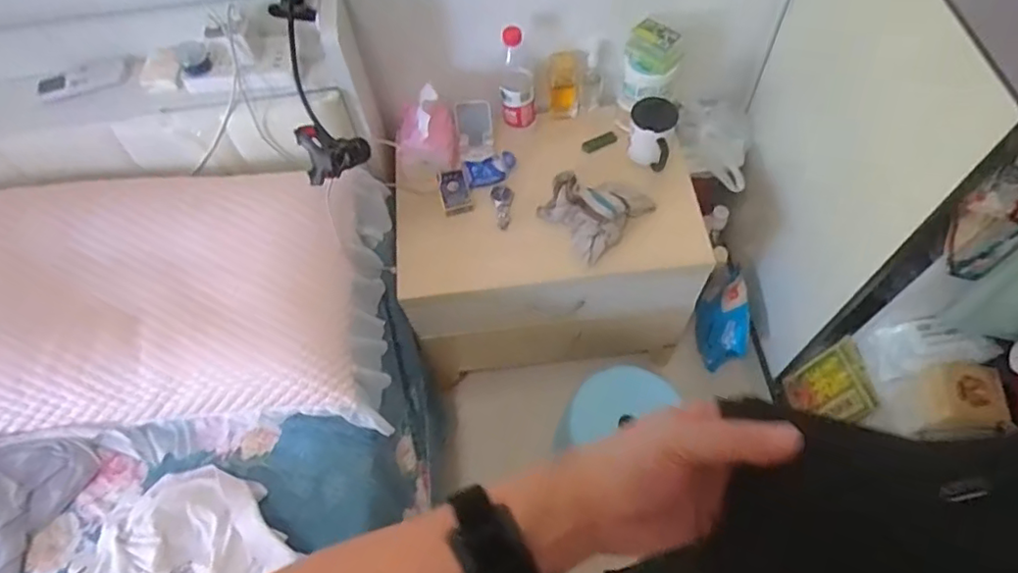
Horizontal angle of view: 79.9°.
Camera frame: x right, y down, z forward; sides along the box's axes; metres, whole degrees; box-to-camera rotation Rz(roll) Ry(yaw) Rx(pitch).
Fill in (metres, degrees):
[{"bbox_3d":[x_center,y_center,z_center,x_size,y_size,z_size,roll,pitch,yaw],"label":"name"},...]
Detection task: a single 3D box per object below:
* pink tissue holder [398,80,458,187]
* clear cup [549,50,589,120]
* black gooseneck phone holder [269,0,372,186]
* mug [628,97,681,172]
[{"bbox_3d":[-0.159,-0.278,1.154,0.116,0.139,0.126,-1,62,2],"label":"pink tissue holder"},{"bbox_3d":[0.118,-0.399,1.202,0.066,0.134,0.061,-1,62,2],"label":"clear cup"},{"bbox_3d":[-0.278,-0.285,0.886,0.080,0.156,0.425,-20,63,-8],"label":"black gooseneck phone holder"},{"bbox_3d":[0.264,-0.282,1.127,0.078,0.128,0.093,9,63,8],"label":"mug"}]

